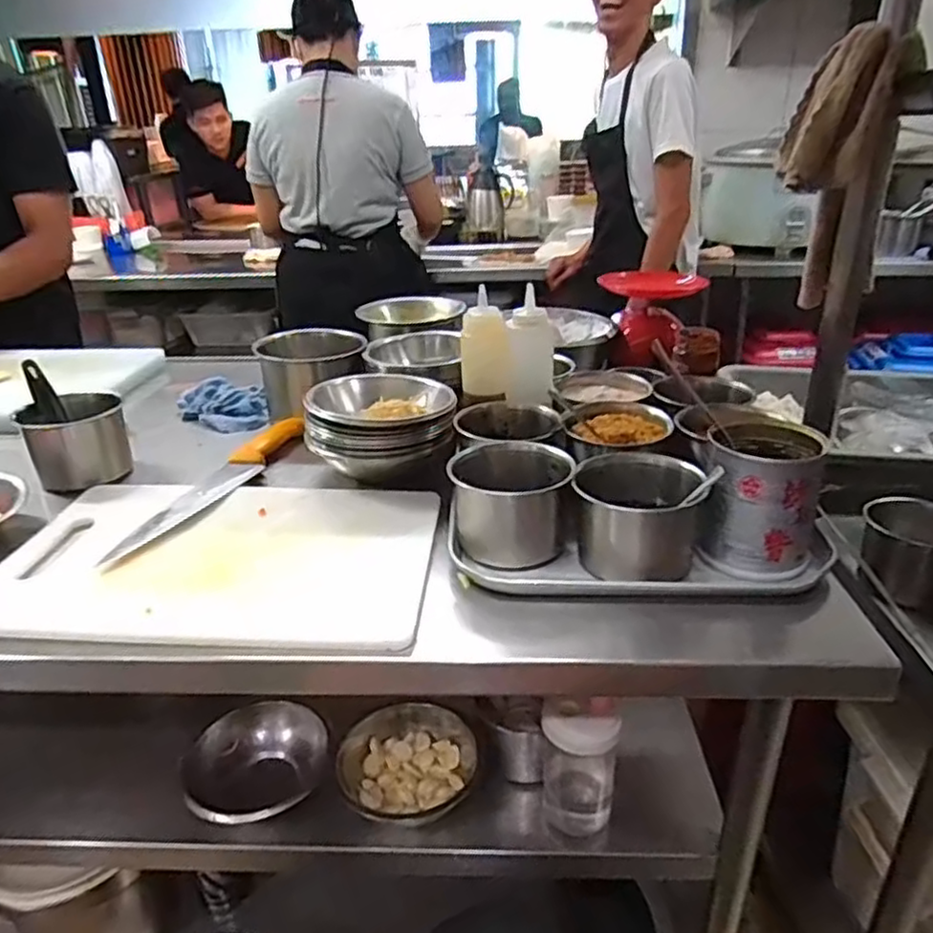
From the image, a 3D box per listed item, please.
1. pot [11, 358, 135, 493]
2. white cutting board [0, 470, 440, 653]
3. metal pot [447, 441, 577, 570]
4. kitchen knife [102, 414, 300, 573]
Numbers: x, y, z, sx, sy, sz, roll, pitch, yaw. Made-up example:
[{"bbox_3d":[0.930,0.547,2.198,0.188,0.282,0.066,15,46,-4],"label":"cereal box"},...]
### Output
[{"bbox_3d":[-0.474,-0.050,0.840,0.105,0.117,0.116,-16,29,-27],"label":"pot"},{"bbox_3d":[-0.240,0.072,0.698,0.410,0.019,0.307,0,26,4],"label":"white cutting board"},{"bbox_3d":[0.044,0.035,0.666,0.110,0.087,0.090,0,26,4],"label":"metal pot"},{"bbox_3d":[-0.292,0.017,0.785,0.054,0.033,0.312,9,28,20],"label":"kitchen knife"}]

